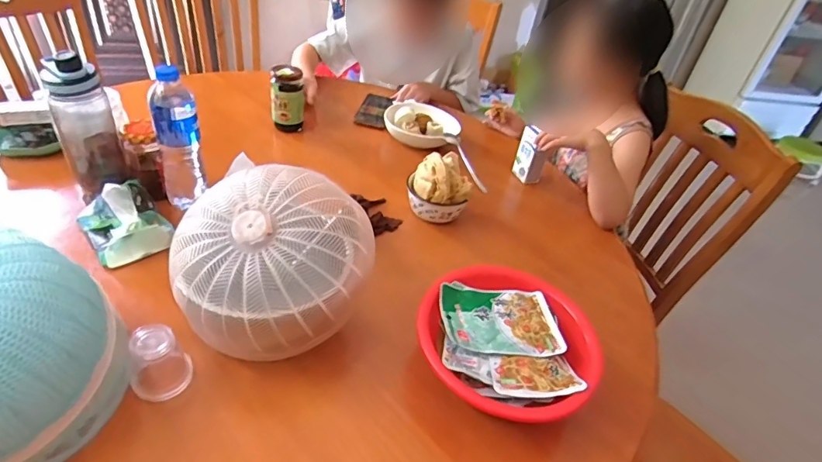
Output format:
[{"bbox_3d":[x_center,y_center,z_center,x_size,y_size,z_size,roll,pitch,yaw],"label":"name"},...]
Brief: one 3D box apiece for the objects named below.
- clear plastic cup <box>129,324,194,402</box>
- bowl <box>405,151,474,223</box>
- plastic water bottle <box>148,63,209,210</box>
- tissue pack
[{"bbox_3d":[-0.296,0.150,0.569,0.062,0.088,0.059,4,38,-3],"label":"clear plastic cup"},{"bbox_3d":[0.048,-0.071,0.873,0.099,0.122,0.091,-9,43,-22],"label":"bowl"},{"bbox_3d":[-0.356,-0.130,0.755,0.064,0.212,0.065,-11,44,-24],"label":"plastic water bottle"},{"bbox_3d":[-0.430,-0.019,0.731,0.102,0.068,0.134,-24,50,-35],"label":"tissue pack"}]

